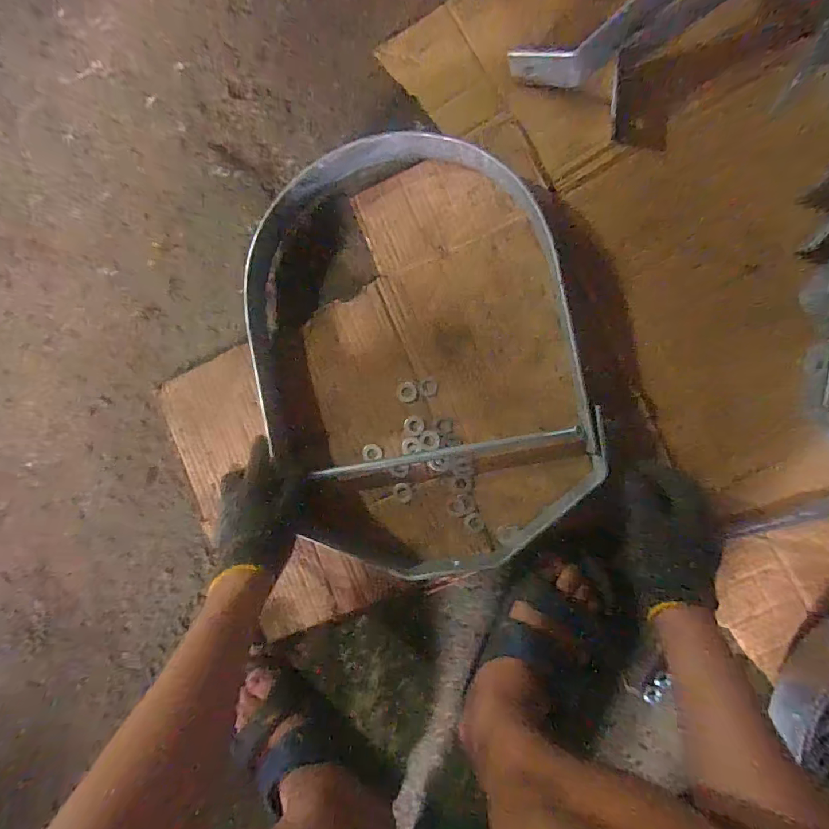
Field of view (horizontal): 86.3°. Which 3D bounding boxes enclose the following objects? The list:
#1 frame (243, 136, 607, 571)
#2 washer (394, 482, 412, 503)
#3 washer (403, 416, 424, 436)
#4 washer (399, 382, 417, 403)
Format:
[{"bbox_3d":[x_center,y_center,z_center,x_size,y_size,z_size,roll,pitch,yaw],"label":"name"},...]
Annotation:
[{"bbox_3d":[-0.004,-0.063,0.535,0.378,0.060,0.529,-13,87,9],"label":"frame"},{"bbox_3d":[-0.014,0.096,0.545,0.022,0.004,0.023,0,89,9],"label":"washer"},{"bbox_3d":[-0.001,0.014,0.549,0.025,0.004,0.024,6,90,9],"label":"washer"},{"bbox_3d":[-0.009,-0.028,0.547,0.023,0.004,0.025,6,90,9],"label":"washer"}]

